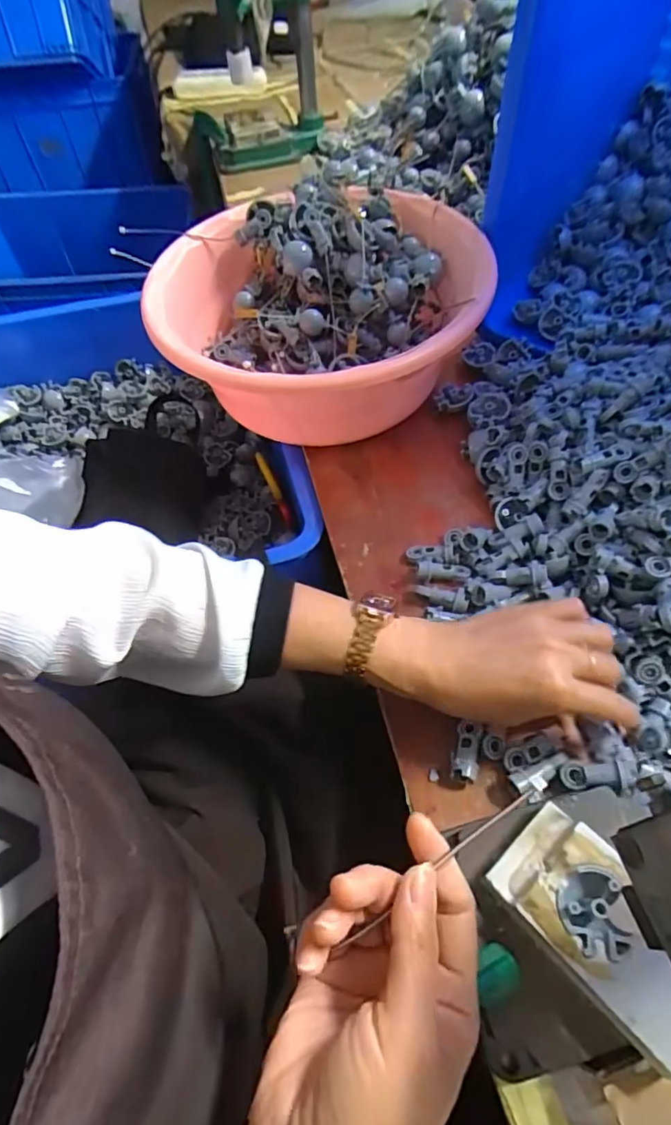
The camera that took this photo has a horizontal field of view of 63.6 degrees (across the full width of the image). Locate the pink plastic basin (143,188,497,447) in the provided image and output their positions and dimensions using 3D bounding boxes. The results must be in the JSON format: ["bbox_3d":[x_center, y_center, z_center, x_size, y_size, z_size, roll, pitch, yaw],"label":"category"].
[{"bbox_3d":[-0.006,-0.241,0.539,0.297,0.111,0.307,-1,55,2],"label":"pink plastic basin"}]

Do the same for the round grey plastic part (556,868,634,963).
[{"bbox_3d":[0.129,0.177,0.274,0.031,0.014,0.038,1,55,4],"label":"round grey plastic part"}]

